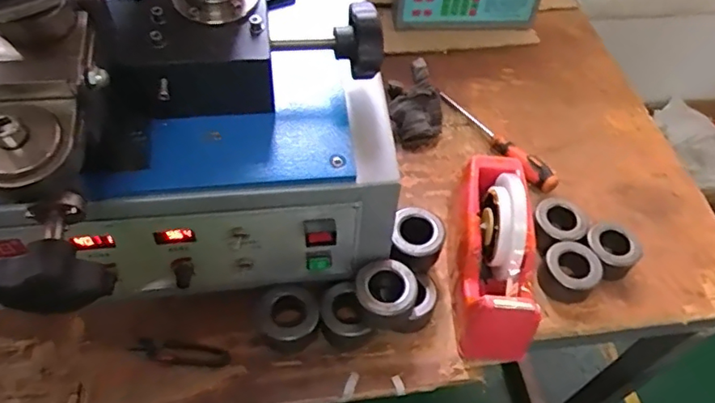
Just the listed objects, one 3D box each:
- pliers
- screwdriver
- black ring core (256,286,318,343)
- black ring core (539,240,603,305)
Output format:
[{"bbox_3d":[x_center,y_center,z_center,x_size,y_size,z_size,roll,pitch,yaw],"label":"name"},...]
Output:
[{"bbox_3d":[-0.176,0.152,0.558,0.095,0.007,0.023,6,53,0],"label":"pliers"},{"bbox_3d":[0.187,-0.082,0.745,0.036,0.028,0.197,-25,59,-21],"label":"screwdriver"},{"bbox_3d":[-0.072,0.115,0.565,0.058,0.024,0.057,2,53,-3],"label":"black ring core"},{"bbox_3d":[0.234,0.077,0.613,0.059,0.039,0.060,36,59,20],"label":"black ring core"}]

